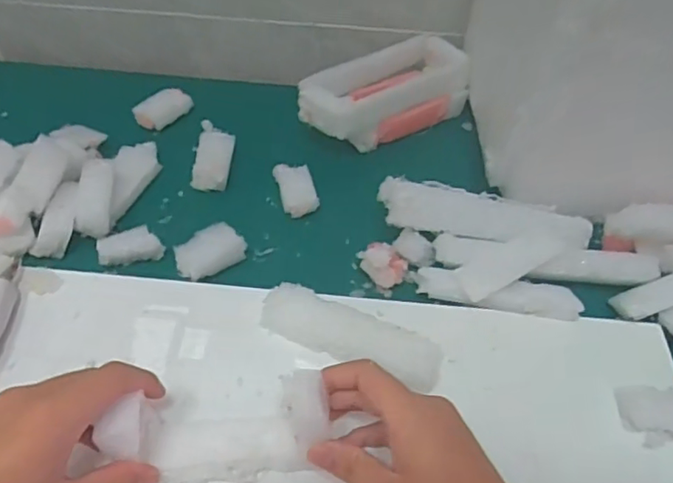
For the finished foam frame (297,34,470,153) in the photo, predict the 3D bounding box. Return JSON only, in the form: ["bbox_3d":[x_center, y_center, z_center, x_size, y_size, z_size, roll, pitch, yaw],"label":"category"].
[{"bbox_3d":[0.047,-0.145,0.576,0.173,0.054,0.069,-22,55,-21],"label":"finished foam frame"}]

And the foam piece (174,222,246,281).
[{"bbox_3d":[-0.099,0.009,0.460,0.054,0.018,0.032,-33,61,-26],"label":"foam piece"}]

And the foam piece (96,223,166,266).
[{"bbox_3d":[-0.159,0.004,0.453,0.047,0.019,0.017,-15,54,-15],"label":"foam piece"}]

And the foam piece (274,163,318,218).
[{"bbox_3d":[-0.035,-0.047,0.517,0.031,0.014,0.057,-12,53,-13],"label":"foam piece"}]

